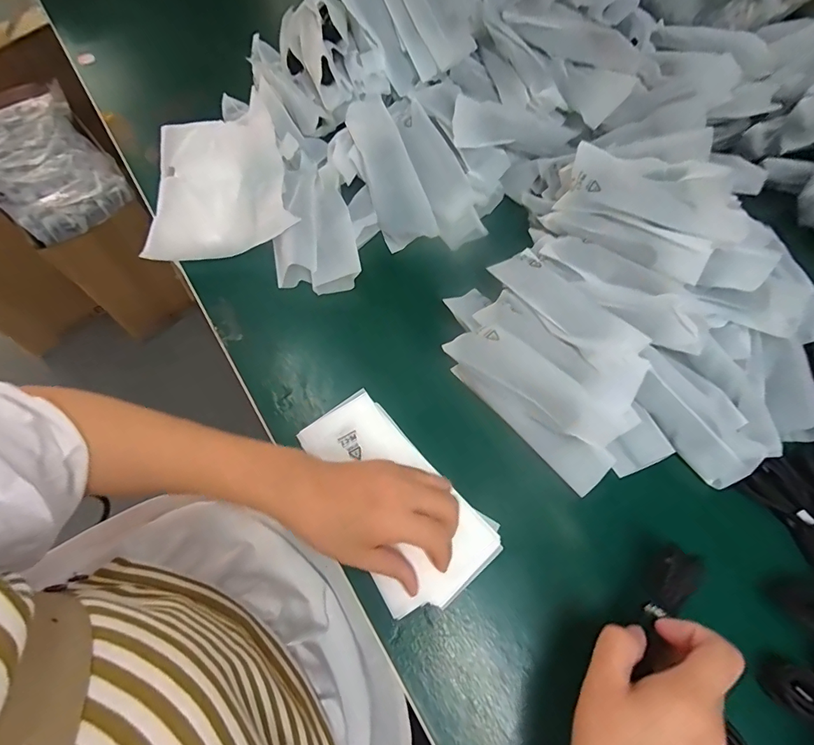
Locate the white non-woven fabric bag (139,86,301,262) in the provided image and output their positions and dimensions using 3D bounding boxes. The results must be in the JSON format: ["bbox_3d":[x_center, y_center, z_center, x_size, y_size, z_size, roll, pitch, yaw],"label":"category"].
[{"bbox_3d":[-0.214,-0.223,0.500,0.148,0.023,0.194,-11,71,-1],"label":"white non-woven fabric bag"}]

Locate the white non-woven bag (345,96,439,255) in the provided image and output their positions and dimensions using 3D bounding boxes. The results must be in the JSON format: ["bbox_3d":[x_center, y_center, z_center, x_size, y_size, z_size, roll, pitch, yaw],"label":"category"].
[{"bbox_3d":[-0.021,-0.219,0.486,0.058,0.011,0.160,-22,94,11],"label":"white non-woven bag"}]

